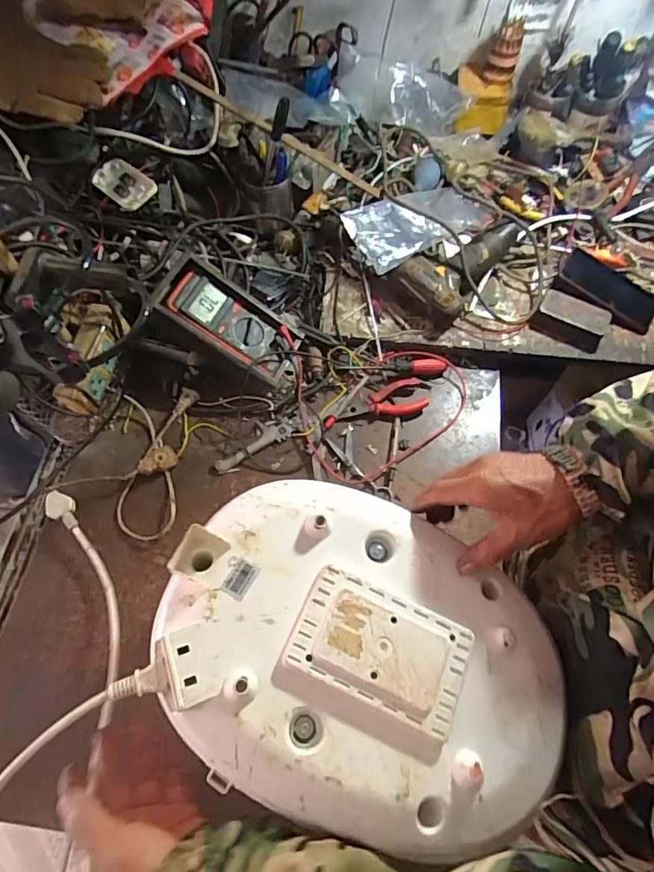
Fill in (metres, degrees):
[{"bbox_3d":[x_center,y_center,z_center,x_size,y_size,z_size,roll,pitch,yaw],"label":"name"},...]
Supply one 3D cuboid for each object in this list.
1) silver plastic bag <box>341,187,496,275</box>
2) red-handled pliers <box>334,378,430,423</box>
[{"bbox_3d":[0.141,-0.332,0.752,0.252,0.033,0.105,-29,71,-27],"label":"silver plastic bag"},{"bbox_3d":[0.086,-0.045,0.701,0.149,0.016,0.050,-22,70,-11],"label":"red-handled pliers"}]

